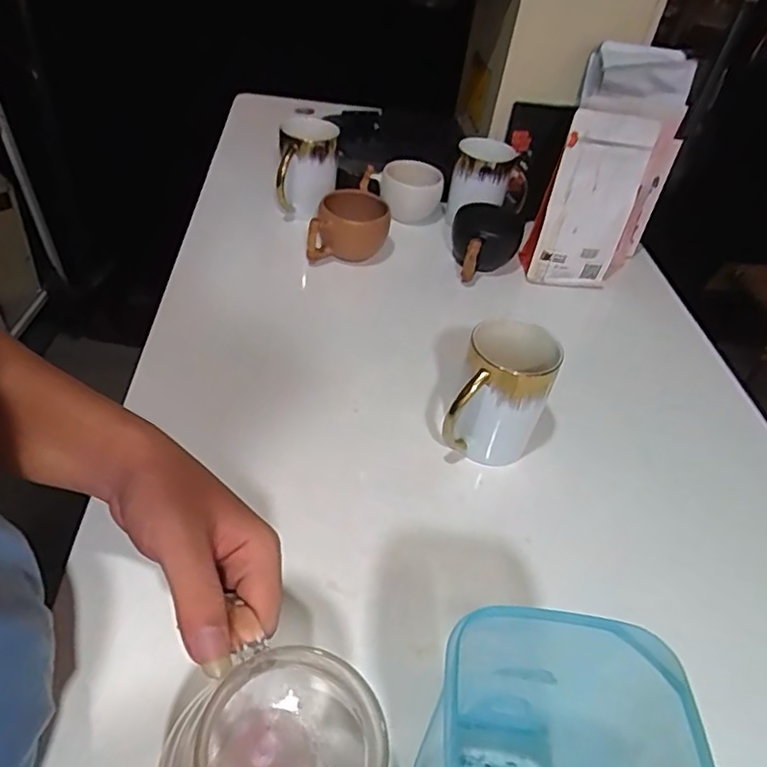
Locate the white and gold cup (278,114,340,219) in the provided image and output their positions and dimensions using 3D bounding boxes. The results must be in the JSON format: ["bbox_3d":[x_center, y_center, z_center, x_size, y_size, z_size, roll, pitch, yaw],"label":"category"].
[{"bbox_3d":[-0.095,-0.268,0.777,0.069,0.102,0.081,6,43,-4],"label":"white and gold cup"}]

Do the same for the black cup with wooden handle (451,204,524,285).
[{"bbox_3d":[0.121,-0.162,0.744,0.084,0.070,0.106,13,43,4],"label":"black cup with wooden handle"}]

